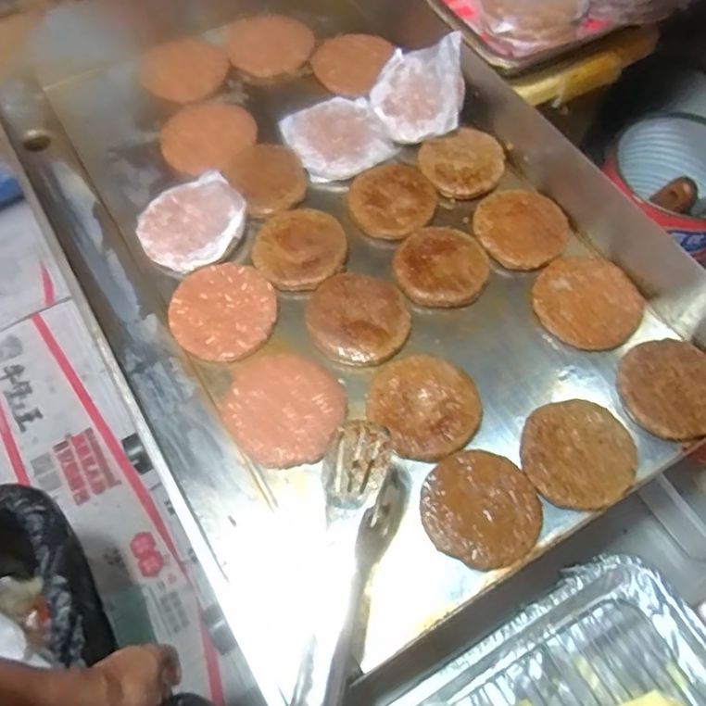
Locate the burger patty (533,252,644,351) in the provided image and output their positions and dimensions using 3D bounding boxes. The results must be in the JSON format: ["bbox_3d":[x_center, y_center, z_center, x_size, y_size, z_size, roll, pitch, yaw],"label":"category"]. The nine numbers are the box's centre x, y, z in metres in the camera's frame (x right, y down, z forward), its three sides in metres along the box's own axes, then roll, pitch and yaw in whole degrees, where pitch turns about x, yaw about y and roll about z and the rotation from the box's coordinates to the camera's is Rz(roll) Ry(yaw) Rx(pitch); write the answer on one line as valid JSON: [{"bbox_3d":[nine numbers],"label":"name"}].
[{"bbox_3d":[0.226,-0.050,0.591,0.096,0.011,0.097,0,64,0],"label":"burger patty"}]

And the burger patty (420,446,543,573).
[{"bbox_3d":[0.104,0.126,0.500,0.092,0.006,0.090,0,64,0],"label":"burger patty"}]

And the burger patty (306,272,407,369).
[{"bbox_3d":[0.004,-0.033,0.580,0.091,0.013,0.093,0,64,0],"label":"burger patty"}]

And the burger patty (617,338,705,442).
[{"bbox_3d":[0.285,0.031,0.546,0.088,0.012,0.092,-14,65,-6],"label":"burger patty"}]

